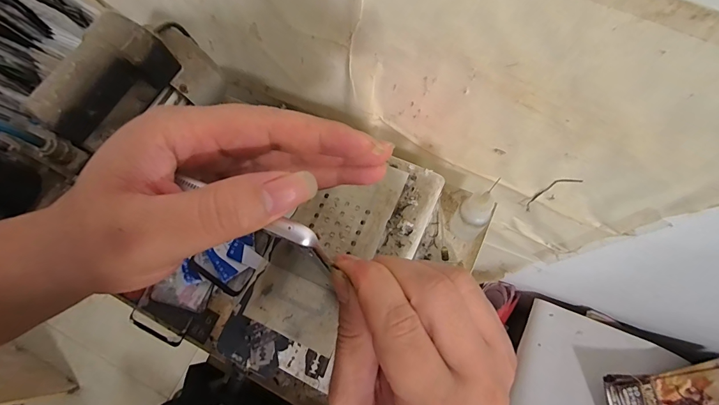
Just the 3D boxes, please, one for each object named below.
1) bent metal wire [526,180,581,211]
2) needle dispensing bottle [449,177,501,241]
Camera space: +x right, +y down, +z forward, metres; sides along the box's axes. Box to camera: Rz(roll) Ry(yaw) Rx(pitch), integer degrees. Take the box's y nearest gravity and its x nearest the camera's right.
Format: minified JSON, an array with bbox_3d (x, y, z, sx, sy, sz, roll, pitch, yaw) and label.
[{"bbox_3d":[0.249,-0.011,0.474,0.021,0.108,0.006,24,68,1],"label":"bent metal wire"},{"bbox_3d":[0.122,0.012,0.371,0.031,0.126,0.034,-1,70,2],"label":"needle dispensing bottle"}]

